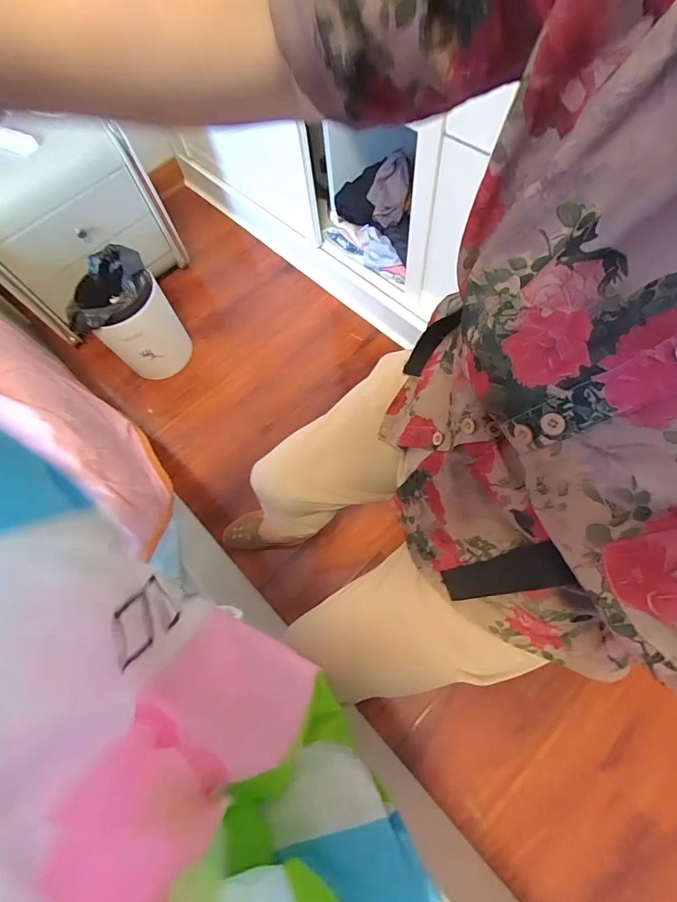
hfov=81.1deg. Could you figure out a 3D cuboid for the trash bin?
[{"bbox_3d":[-0.591,-0.363,1.126,0.241,0.262,0.237,-29,69,-9],"label":"trash bin"}]

